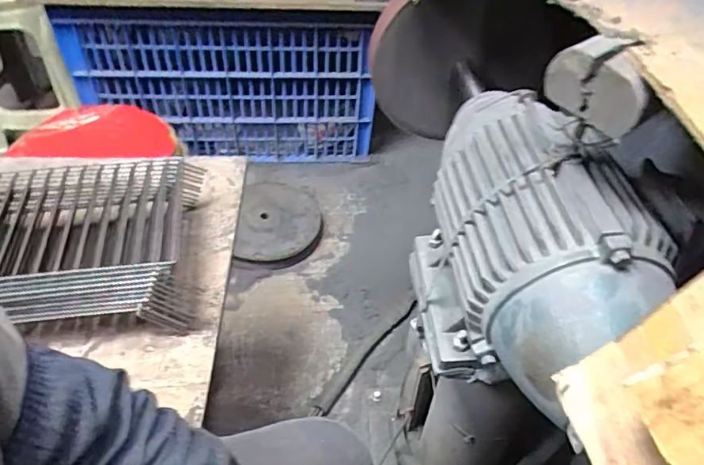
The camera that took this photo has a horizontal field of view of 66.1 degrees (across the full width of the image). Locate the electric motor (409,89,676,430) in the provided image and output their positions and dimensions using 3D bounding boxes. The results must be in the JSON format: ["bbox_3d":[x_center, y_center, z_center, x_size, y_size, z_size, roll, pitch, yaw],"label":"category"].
[{"bbox_3d":[0.186,0.038,0.567,0.190,0.219,0.317,-2,46,-4],"label":"electric motor"}]

